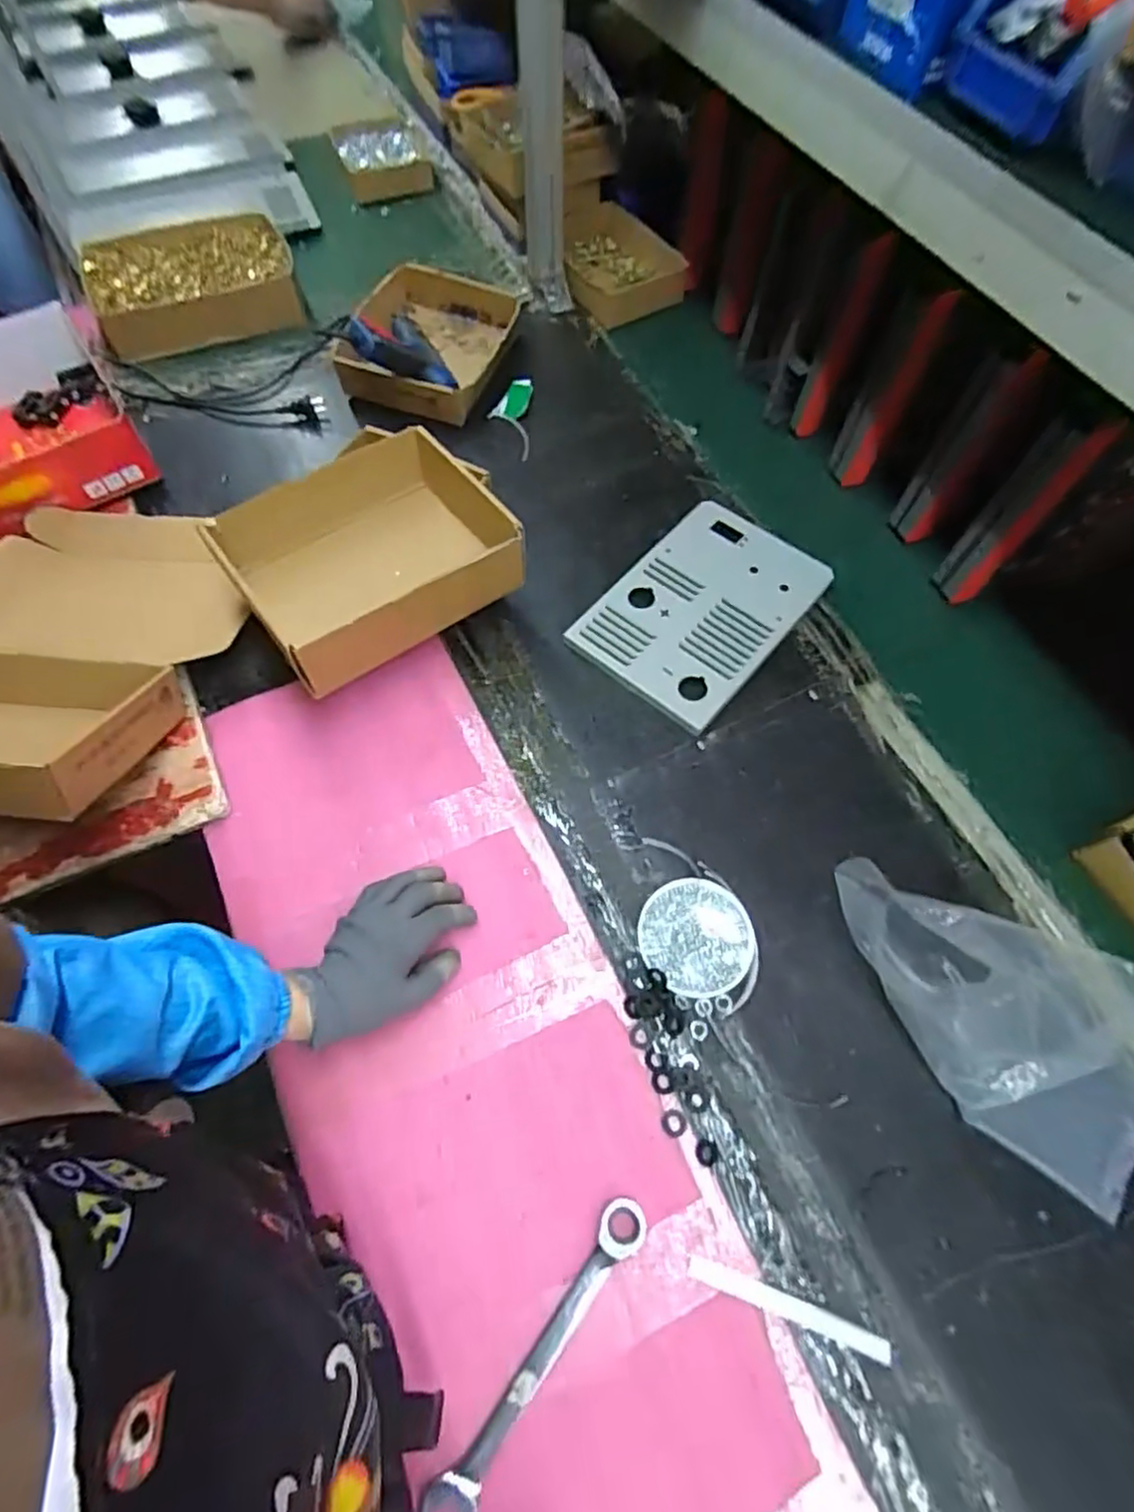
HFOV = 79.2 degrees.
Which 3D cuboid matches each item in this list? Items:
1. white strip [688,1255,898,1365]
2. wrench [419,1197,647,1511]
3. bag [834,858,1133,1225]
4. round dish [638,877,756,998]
[{"bbox_3d":[0.155,0.387,0.479,0.142,0.005,0.014,18,66,9],"label":"white strip"},{"bbox_3d":[-0.015,0.403,0.462,0.031,0.015,0.210,35,69,16],"label":"wrench"},{"bbox_3d":[0.355,0.197,0.573,0.283,0.054,0.193,32,68,15],"label":"bag"},{"bbox_3d":[0.113,0.156,0.594,0.097,0.011,0.096,0,64,0],"label":"round dish"}]

